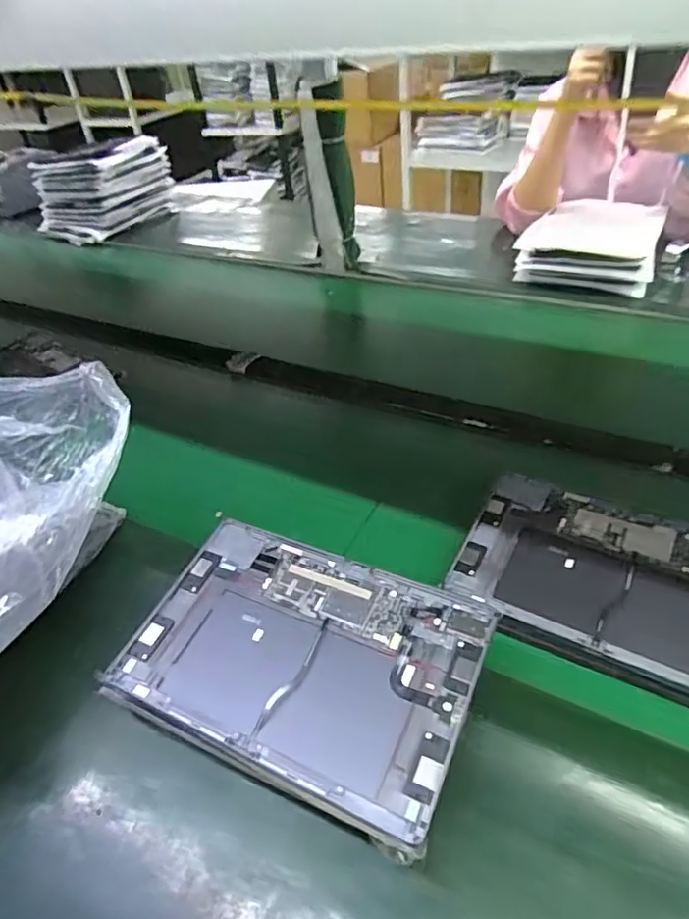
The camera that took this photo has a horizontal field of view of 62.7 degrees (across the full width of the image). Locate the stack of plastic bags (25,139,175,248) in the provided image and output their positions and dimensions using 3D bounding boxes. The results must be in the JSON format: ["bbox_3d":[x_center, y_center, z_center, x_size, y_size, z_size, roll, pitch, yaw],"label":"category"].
[{"bbox_3d":[-0.615,-0.706,1.453,0.248,0.180,0.341,19,45,29],"label":"stack of plastic bags"}]

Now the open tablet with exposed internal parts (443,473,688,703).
[{"bbox_3d":[0.232,0.103,0.485,0.249,0.009,0.170,17,48,25],"label":"open tablet with exposed internal parts"}]

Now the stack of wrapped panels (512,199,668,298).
[{"bbox_3d":[0.433,-0.379,0.995,0.211,0.074,0.248,14,45,23],"label":"stack of wrapped panels"}]

